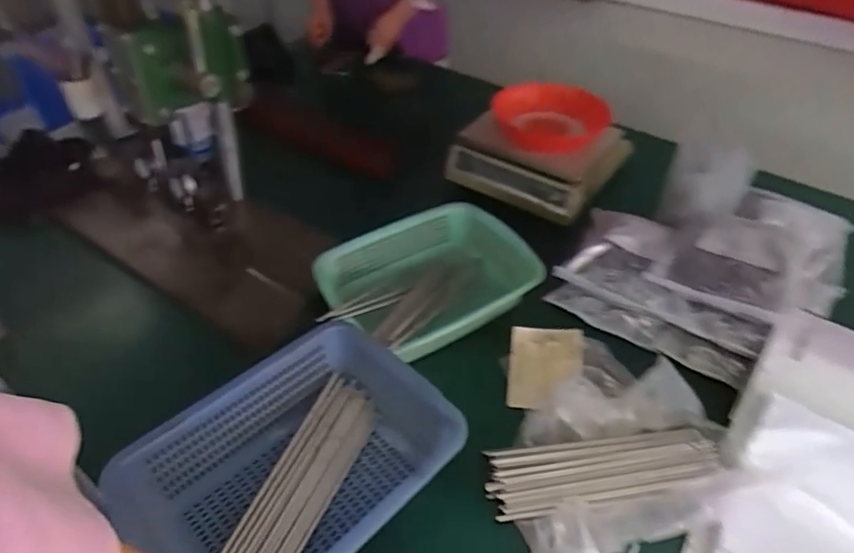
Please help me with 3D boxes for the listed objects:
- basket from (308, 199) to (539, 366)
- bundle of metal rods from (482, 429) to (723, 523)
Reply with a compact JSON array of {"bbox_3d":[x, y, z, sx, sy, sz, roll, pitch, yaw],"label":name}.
[{"bbox_3d":[0.014,0.010,0.816,0.345,0.092,0.221,-23,48,-25],"label":"basket"},{"bbox_3d":[0.208,0.221,0.620,0.273,0.017,0.077,-6,43,-9],"label":"bundle of metal rods"}]

